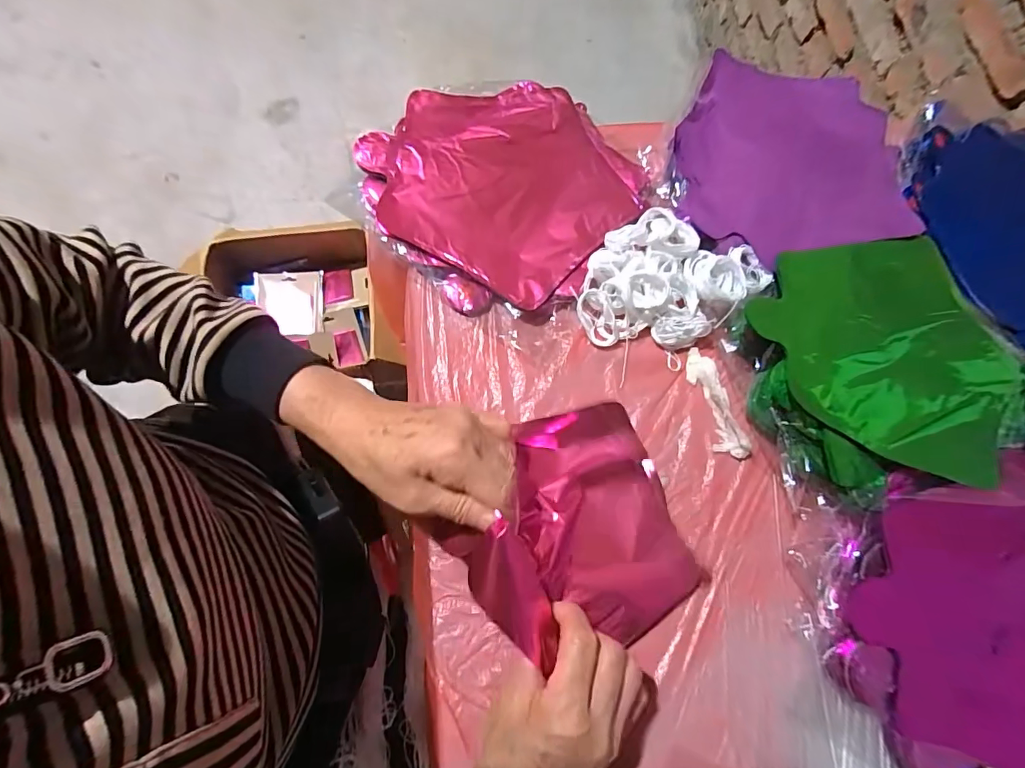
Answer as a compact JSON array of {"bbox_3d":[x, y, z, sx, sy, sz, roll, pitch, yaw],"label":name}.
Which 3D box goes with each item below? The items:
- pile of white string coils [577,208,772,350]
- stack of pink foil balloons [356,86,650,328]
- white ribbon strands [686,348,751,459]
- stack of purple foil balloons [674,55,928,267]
[{"bbox_3d":[0.147,-0.097,0.425,0.167,0.033,0.116,3,74,-6],"label":"pile of white string coils"},{"bbox_3d":[-0.009,-0.195,0.443,0.236,0.034,0.248,37,74,4],"label":"stack of pink foil balloons"},{"bbox_3d":[0.183,0.016,0.413,0.025,0.015,0.104,-13,76,-10],"label":"white ribbon strands"},{"bbox_3d":[0.277,-0.230,0.459,0.229,0.026,0.221,7,74,-5],"label":"stack of purple foil balloons"}]

